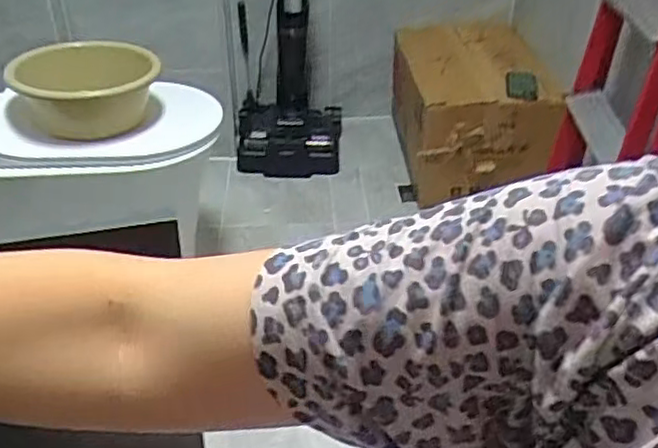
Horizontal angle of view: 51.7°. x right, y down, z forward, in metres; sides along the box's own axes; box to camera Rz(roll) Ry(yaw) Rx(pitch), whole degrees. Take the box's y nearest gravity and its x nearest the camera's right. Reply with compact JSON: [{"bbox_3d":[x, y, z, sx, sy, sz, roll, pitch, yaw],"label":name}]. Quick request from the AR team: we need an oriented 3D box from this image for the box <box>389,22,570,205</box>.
[{"bbox_3d":[0.393,-0.328,1.928,0.349,0.319,0.550,-1,33,-2],"label":"box"}]

